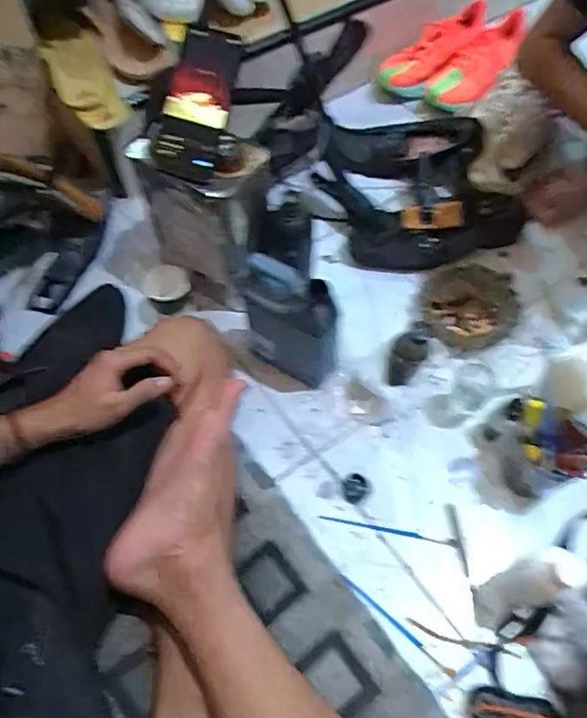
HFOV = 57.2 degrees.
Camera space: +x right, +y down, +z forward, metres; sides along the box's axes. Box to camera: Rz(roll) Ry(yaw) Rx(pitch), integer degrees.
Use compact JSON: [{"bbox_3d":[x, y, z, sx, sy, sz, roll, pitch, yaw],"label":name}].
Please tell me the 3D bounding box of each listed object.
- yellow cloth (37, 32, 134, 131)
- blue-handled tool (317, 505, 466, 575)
[{"bbox_3d":[-0.325,-0.435,0.847,0.096,0.038,0.222,-25,62,-13],"label":"yellow cloth"},{"bbox_3d":[0.131,0.198,0.670,0.181,0.007,0.075,16,61,11],"label":"blue-handled tool"}]

